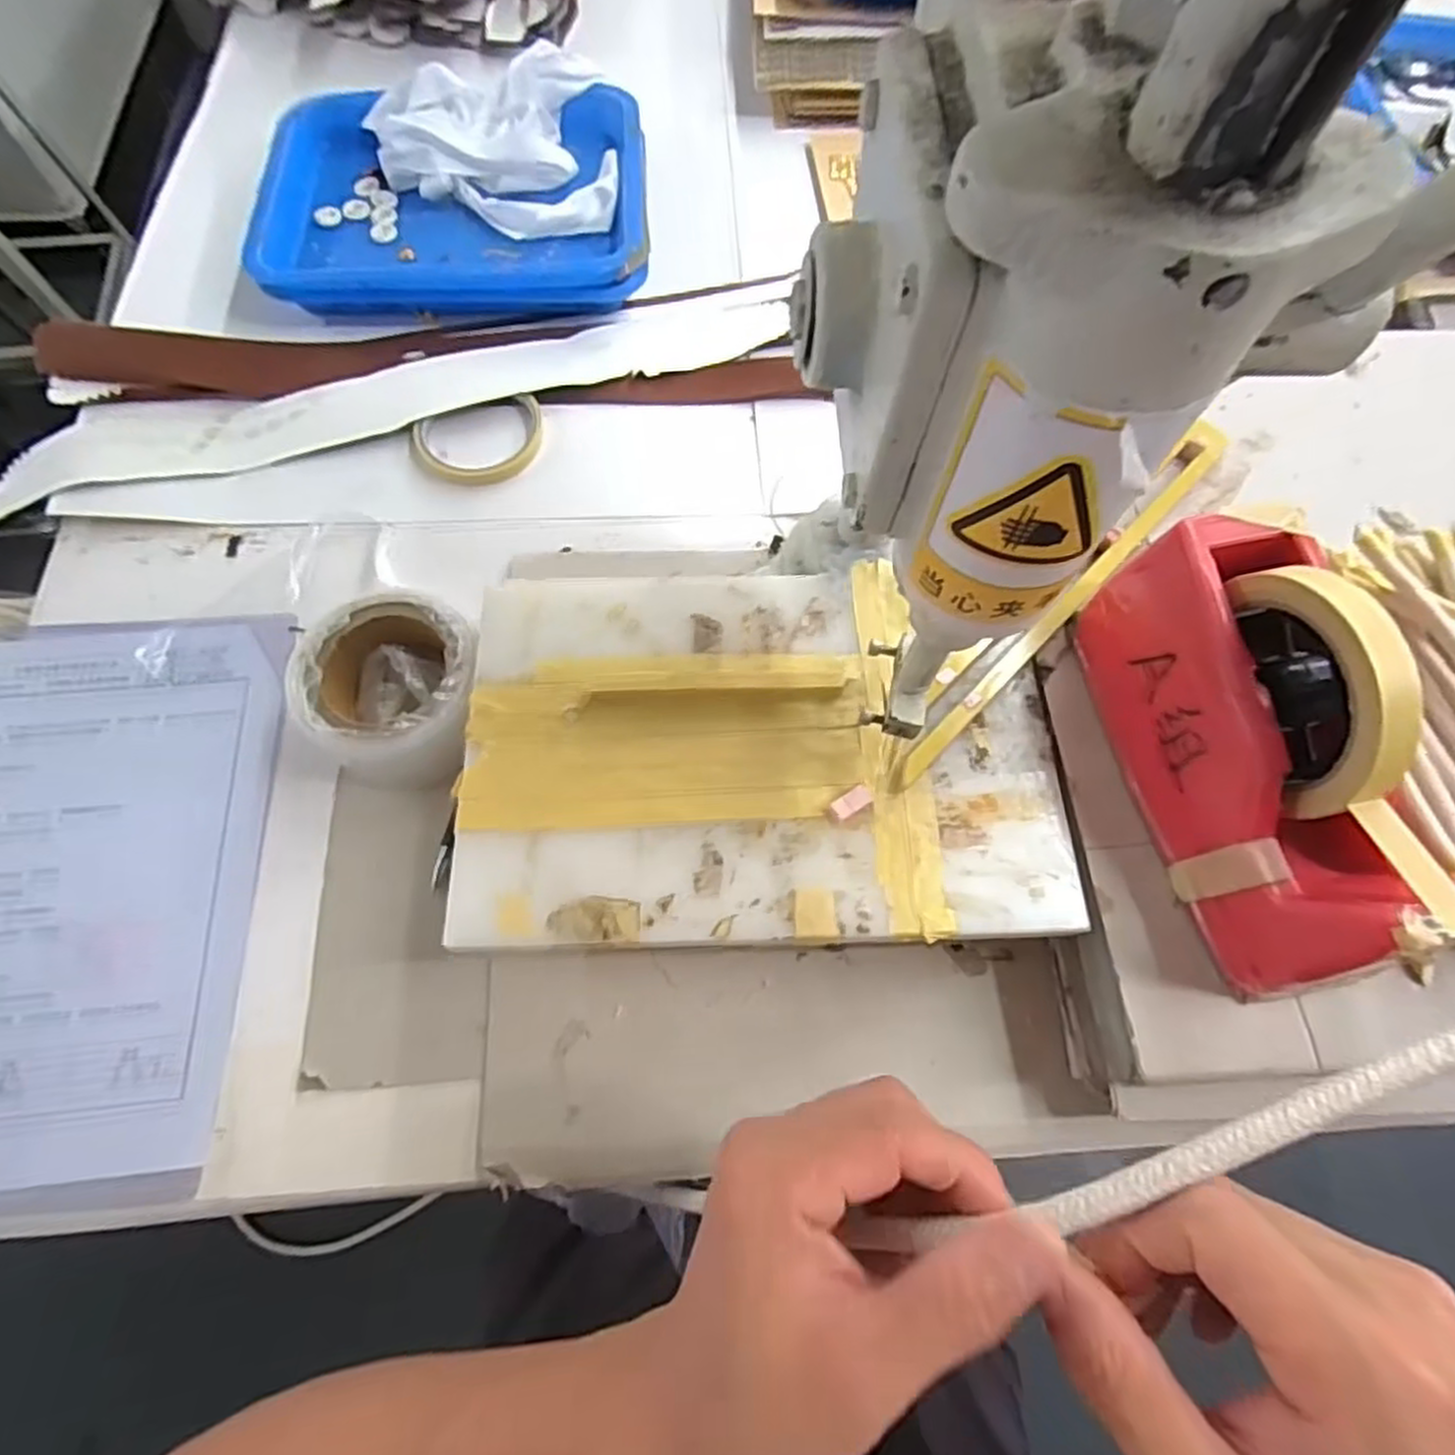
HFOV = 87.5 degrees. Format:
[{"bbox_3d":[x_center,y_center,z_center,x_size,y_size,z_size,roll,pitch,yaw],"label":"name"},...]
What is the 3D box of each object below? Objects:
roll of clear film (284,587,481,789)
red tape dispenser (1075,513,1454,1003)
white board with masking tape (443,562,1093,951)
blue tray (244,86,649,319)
[{"bbox_3d":[-0.189,-0.022,0.435,0.101,0.047,0.104,0,69,-1],"label":"roll of clear film"},{"bbox_3d":[0.237,0.004,0.322,0.072,0.112,0.192,-10,70,-5],"label":"red tape dispenser"},{"bbox_3d":[0.018,0.006,0.388,0.292,0.013,0.199,-1,69,-2],"label":"white board with masking tape"},{"bbox_3d":[-0.209,-0.413,0.591,0.284,0.043,0.200,-4,68,-3],"label":"blue tray"}]

